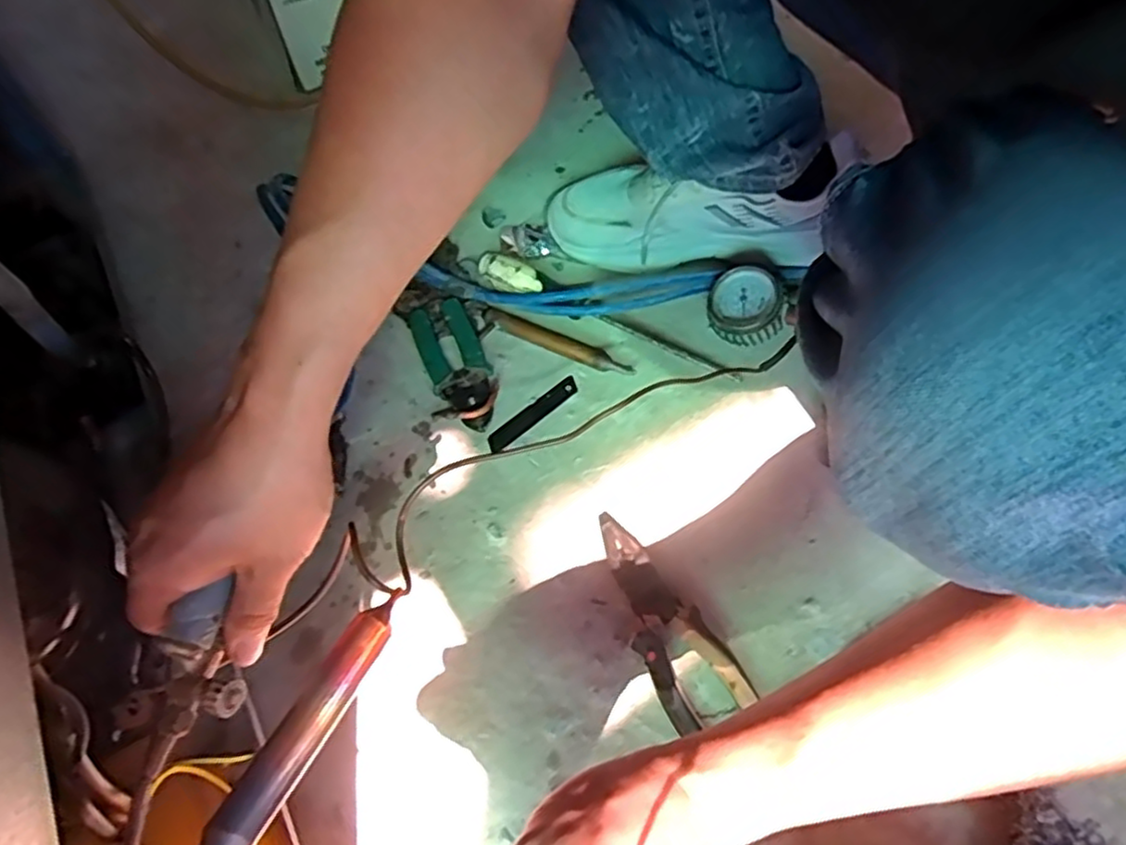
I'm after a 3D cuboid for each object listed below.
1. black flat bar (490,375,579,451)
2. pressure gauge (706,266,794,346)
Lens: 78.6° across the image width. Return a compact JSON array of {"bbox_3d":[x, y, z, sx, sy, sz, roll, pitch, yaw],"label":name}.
[{"bbox_3d":[-0.025,-0.008,0.579,0.020,0.004,0.096,36,61,28],"label":"black flat bar"},{"bbox_3d":[0.161,-0.103,0.604,0.064,0.025,0.065,-49,63,7],"label":"pressure gauge"}]

